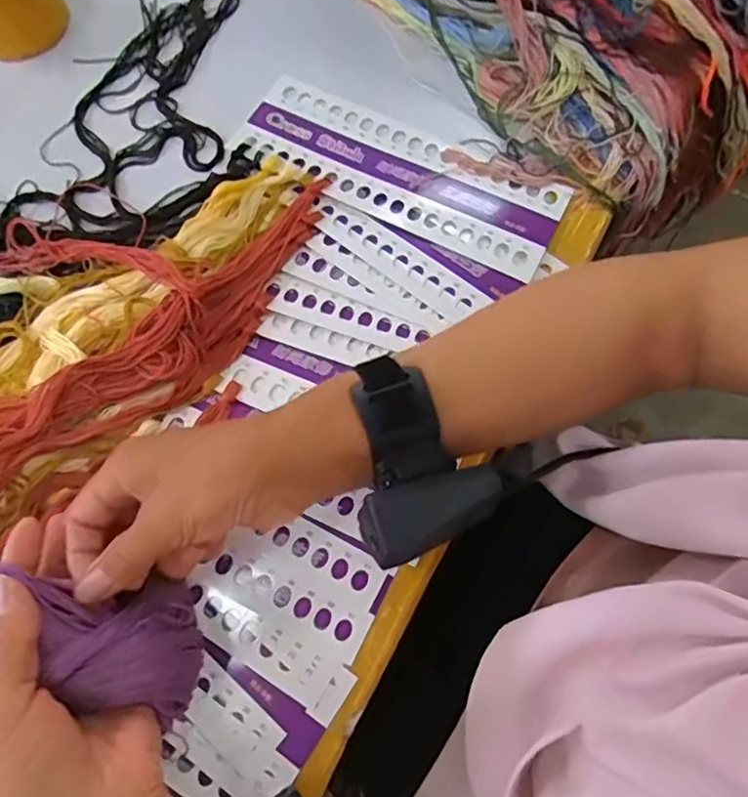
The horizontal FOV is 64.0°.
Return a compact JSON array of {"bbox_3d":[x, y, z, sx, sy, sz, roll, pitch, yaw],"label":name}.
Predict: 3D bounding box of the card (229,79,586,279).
[{"bbox_3d":[0.016,-0.164,0.432,0.240,0.005,0.081,26,72,10],"label":"card"}]

